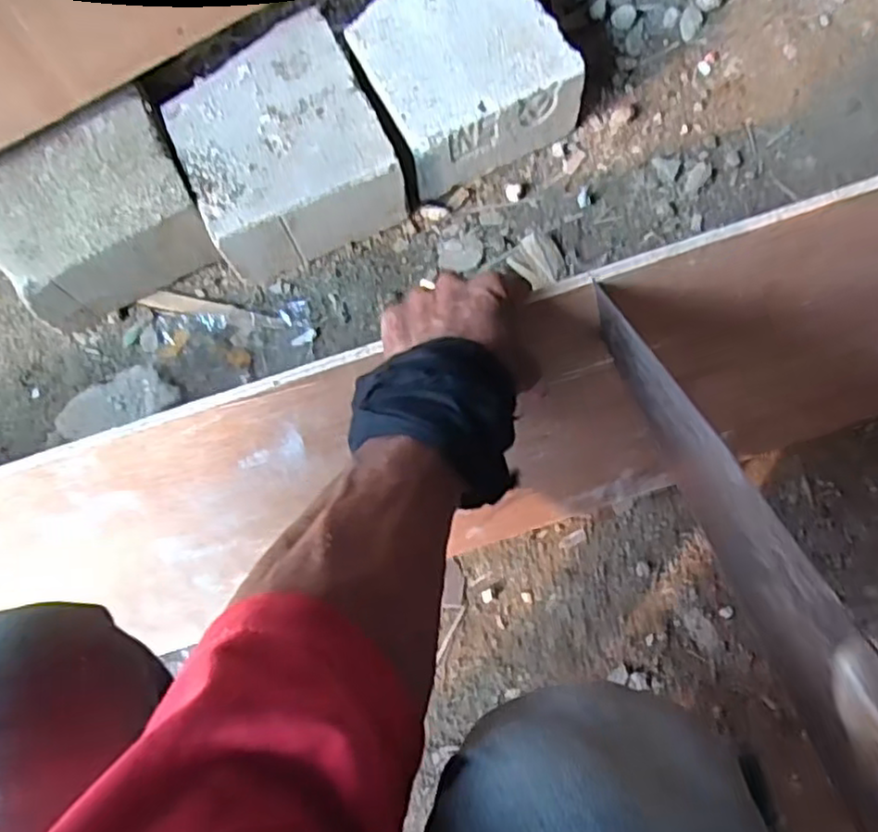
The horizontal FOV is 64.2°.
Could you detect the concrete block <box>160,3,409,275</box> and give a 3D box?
[{"bbox_3d":[-0.166,-0.279,0.757,0.197,0.109,0.218,-25,70,-4],"label":"concrete block"}]

